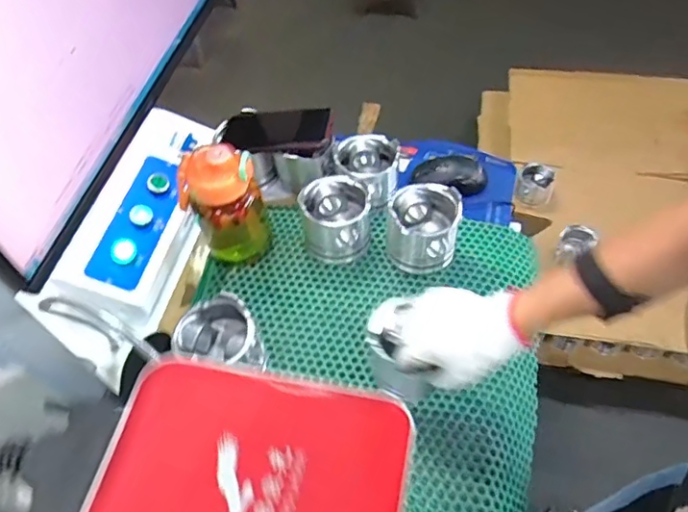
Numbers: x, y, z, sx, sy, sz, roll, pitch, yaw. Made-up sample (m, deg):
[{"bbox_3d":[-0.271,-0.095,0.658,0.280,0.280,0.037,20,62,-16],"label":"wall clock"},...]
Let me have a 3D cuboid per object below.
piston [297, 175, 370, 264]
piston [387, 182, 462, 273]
[{"bbox_3d":[-0.012,-0.053,0.752,0.085,0.088,0.093,-2,55,3],"label":"piston"},{"bbox_3d":[0.103,-0.037,0.738,0.092,0.077,0.096,10,56,11],"label":"piston"}]

